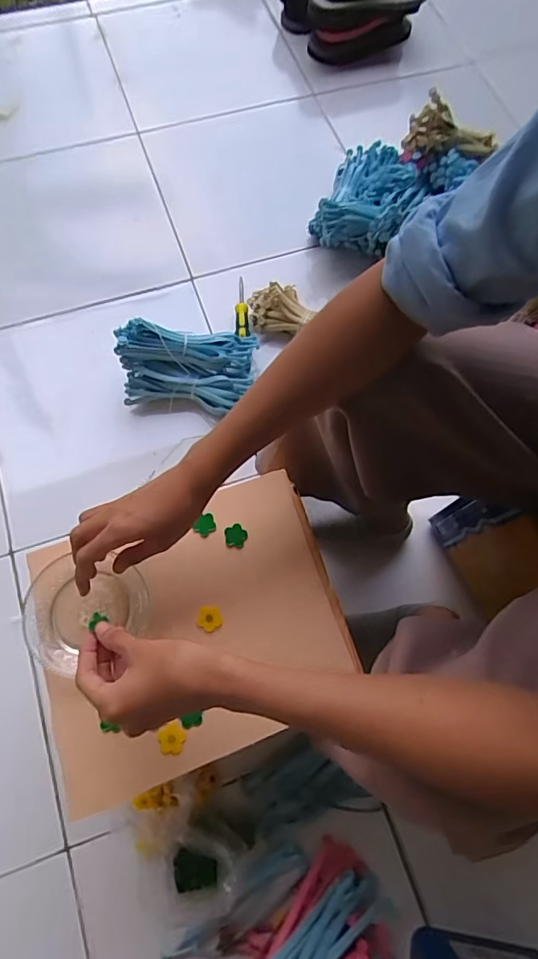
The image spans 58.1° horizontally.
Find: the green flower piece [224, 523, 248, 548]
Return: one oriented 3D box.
[{"bbox_3d":[-0.034,0.058,0.501,0.023,0.004,0.024,-11,72,-6],"label":"green flower piece"}]

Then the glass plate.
[{"bbox_3d":[-0.178,0.119,0.464,0.112,0.022,0.101,-30,75,-11],"label":"glass plate"}]

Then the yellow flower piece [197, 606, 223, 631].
[{"bbox_3d":[-0.057,0.135,0.471,0.023,0.004,0.023,1,72,-2],"label":"yellow flower piece"}]

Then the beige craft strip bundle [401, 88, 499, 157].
[{"bbox_3d":[0.320,-0.574,0.808,0.196,0.075,0.071,-8,71,-21],"label":"beige craft strip bundle"}]

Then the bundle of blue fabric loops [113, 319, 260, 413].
[{"bbox_3d":[-0.129,-0.180,0.768,0.205,0.087,0.120,0,72,-2],"label":"bundle of blue fabric loops"}]

